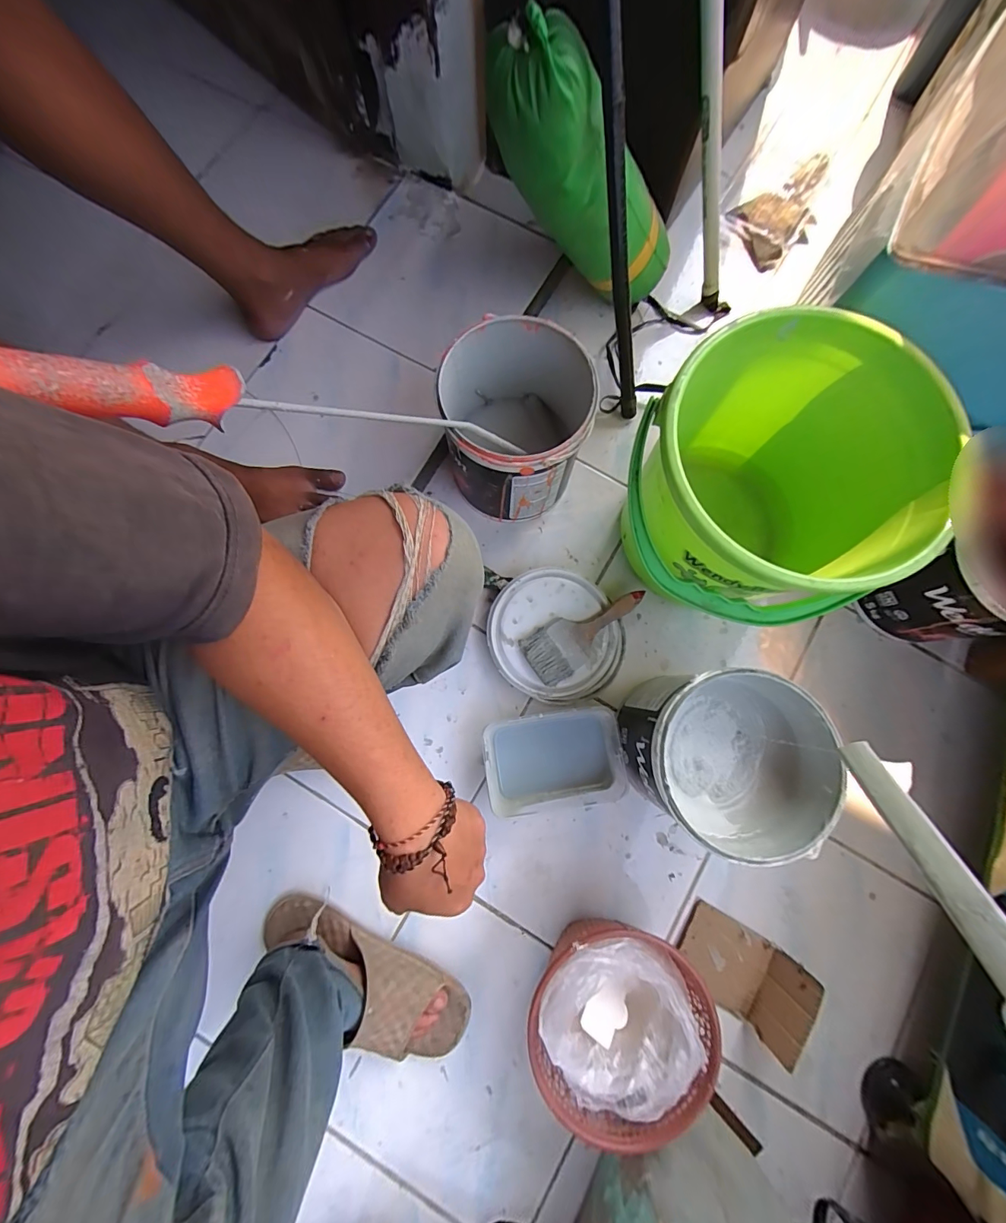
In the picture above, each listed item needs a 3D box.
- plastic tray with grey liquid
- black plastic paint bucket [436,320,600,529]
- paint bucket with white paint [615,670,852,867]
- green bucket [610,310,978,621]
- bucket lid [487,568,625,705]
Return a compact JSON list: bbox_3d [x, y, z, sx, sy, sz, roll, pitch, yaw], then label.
[{"bbox_3d":[0.065,0.191,0.559,0.169,0.051,0.116,-10,80,-1],"label":"plastic tray with grey liquid"},{"bbox_3d":[0.016,-0.231,0.560,0.170,0.181,0.174,0,80,1],"label":"black plastic paint bucket"},{"bbox_3d":[0.242,0.159,0.500,0.185,0.181,0.171,0,80,1],"label":"paint bucket with white paint"},{"bbox_3d":[0.286,-0.132,0.510,0.270,0.244,0.285,0,80,1],"label":"green bucket"},{"bbox_3d":[0.070,0.034,0.583,0.169,0.023,0.182,1,83,-5],"label":"bucket lid"}]

